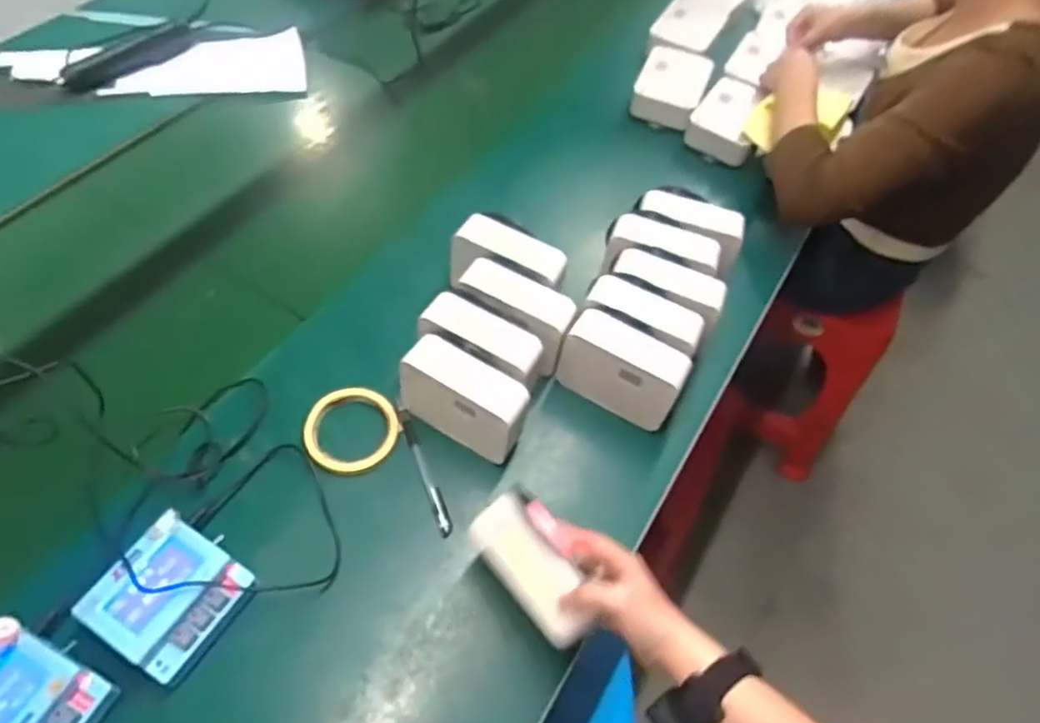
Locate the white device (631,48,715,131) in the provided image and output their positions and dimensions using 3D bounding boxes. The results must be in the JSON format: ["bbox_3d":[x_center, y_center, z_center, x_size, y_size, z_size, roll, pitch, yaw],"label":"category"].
[{"bbox_3d":[0.229,-0.422,1.012,0.104,0.051,0.143,21,57,9],"label":"white device"}]

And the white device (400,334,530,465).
[{"bbox_3d":[-0.055,0.039,0.662,0.124,0.090,0.055,25,58,11],"label":"white device"}]

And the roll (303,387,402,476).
[{"bbox_3d":[-0.174,0.071,0.685,0.095,0.010,0.095,2,56,-4],"label":"roll"}]

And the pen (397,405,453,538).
[{"bbox_3d":[-0.096,0.107,0.665,0.014,0.010,0.145,-17,60,-16],"label":"pen"}]

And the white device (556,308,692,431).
[{"bbox_3d":[0.107,0.007,0.697,0.124,0.090,0.050,27,58,13],"label":"white device"}]

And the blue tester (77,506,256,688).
[{"bbox_3d":[-0.295,0.197,0.555,0.097,0.032,0.100,29,59,14],"label":"blue tester"}]

